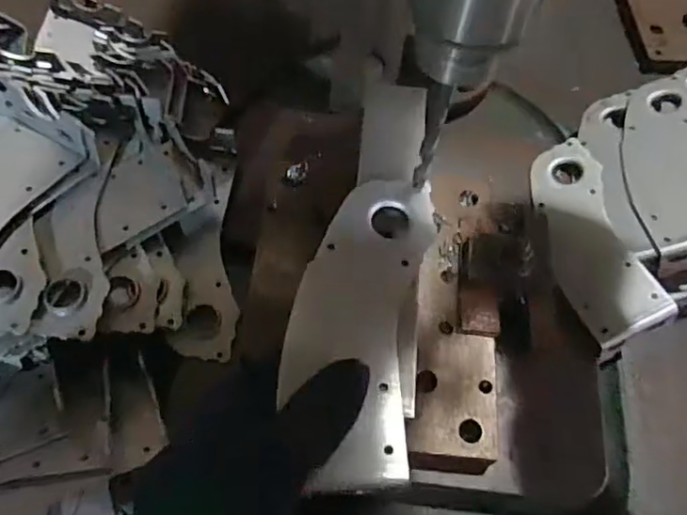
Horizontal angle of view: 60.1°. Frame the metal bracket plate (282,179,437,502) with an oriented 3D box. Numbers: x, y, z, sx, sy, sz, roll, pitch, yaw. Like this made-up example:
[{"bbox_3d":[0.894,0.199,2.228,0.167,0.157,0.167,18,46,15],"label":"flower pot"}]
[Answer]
[{"bbox_3d":[0.008,0.031,0.311,0.069,0.004,0.170,7,62,0],"label":"metal bracket plate"}]

